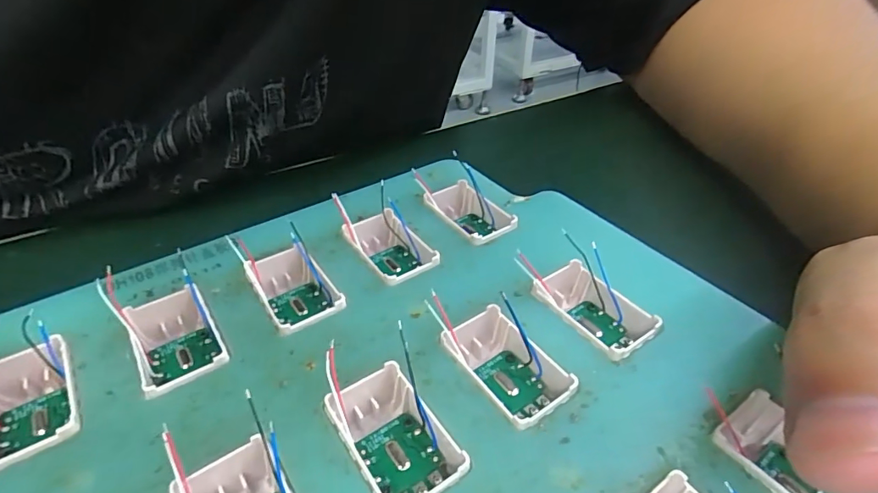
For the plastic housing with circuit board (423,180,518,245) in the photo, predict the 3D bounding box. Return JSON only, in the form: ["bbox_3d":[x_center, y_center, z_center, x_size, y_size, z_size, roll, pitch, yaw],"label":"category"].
[{"bbox_3d":[0.010,-0.010,0.169,0.019,0.012,0.036,-22,44,-24],"label":"plastic housing with circuit board"}]

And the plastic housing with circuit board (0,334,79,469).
[{"bbox_3d":[-0.097,0.036,0.112,0.019,0.010,0.037,-25,45,-27],"label":"plastic housing with circuit board"}]

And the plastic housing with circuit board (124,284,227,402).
[{"bbox_3d":[-0.069,0.025,0.125,0.019,0.010,0.033,-25,45,-27],"label":"plastic housing with circuit board"}]

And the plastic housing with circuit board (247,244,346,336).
[{"bbox_3d":[-0.043,0.012,0.143,0.020,0.010,0.039,-22,44,-24],"label":"plastic housing with circuit board"}]

